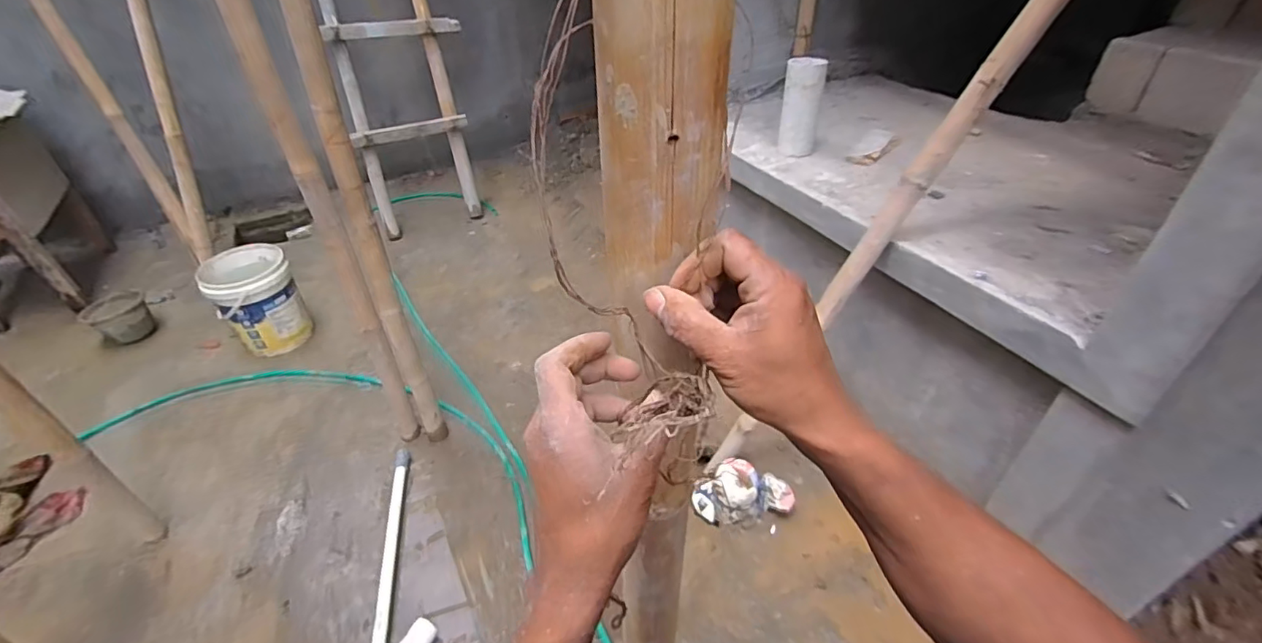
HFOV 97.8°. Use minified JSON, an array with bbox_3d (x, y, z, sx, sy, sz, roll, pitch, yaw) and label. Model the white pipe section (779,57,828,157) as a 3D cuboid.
[{"bbox_3d":[0.517,-0.650,1.677,0.109,0.260,0.101,2,39,5],"label":"white pipe section"}]

